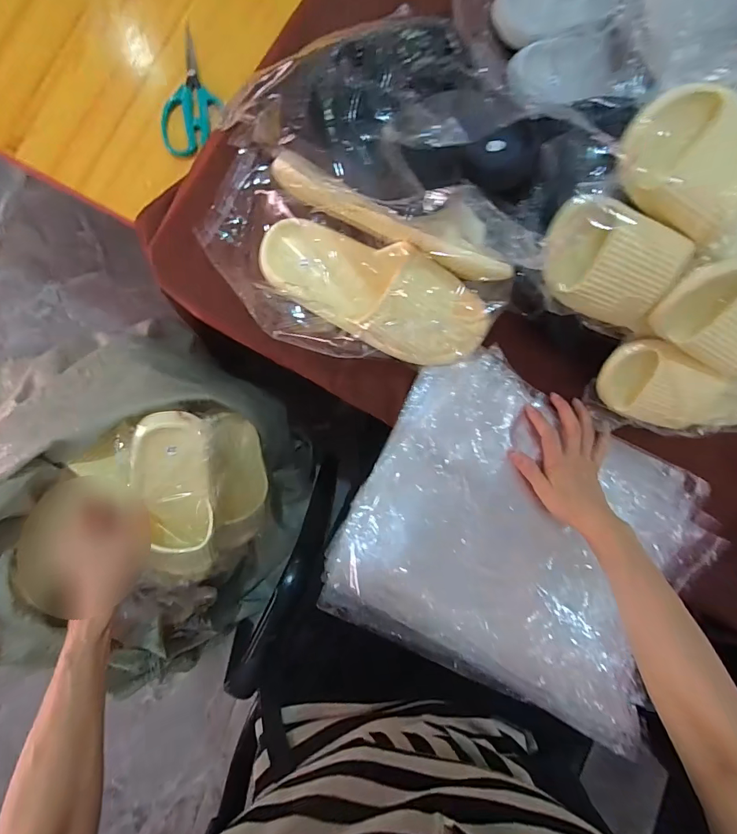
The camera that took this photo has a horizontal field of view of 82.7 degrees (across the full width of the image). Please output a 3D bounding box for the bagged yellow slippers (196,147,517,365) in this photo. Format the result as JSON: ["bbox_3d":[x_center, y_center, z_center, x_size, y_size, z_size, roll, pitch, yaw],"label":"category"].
[{"bbox_3d":[-0.019,-0.156,0.442,0.340,0.091,0.176,19,87,-7],"label":"bagged yellow slippers"}]

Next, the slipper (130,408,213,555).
[{"bbox_3d":[-0.220,0.073,0.463,0.077,0.050,0.158,1,109,-6],"label":"slipper"}]

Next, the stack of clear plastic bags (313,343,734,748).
[{"bbox_3d":[0.187,0.132,0.487,0.385,0.064,0.329,27,78,-5],"label":"stack of clear plastic bags"}]

